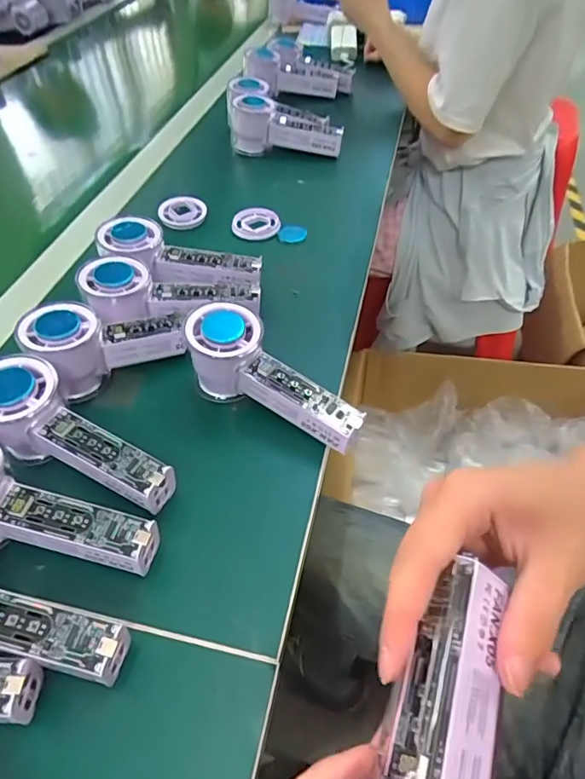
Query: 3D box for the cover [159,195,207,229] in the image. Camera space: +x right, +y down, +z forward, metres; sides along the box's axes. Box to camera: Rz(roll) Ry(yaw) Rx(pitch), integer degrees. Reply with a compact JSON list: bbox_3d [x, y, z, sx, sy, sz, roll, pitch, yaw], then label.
[{"bbox_3d":[-0.124,-0.202,0.578,0.053,0.013,0.050,-8,49,-5],"label":"cover"}]

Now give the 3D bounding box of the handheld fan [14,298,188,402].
[{"bbox_3d":[-0.145,-0.041,0.403,0.117,0.060,0.054,-25,52,-19],"label":"handheld fan"}]

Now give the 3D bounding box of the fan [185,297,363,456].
[{"bbox_3d":[-0.019,-0.002,0.384,0.145,0.060,0.054,33,56,10],"label":"fan"}]

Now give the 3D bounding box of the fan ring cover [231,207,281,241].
[{"bbox_3d":[-0.040,-0.183,0.562,0.053,0.005,0.045,15,67,7],"label":"fan ring cover"}]

